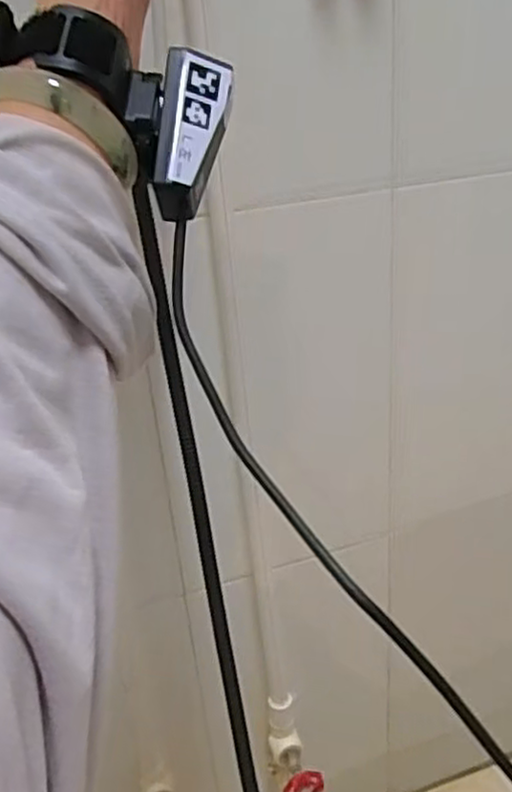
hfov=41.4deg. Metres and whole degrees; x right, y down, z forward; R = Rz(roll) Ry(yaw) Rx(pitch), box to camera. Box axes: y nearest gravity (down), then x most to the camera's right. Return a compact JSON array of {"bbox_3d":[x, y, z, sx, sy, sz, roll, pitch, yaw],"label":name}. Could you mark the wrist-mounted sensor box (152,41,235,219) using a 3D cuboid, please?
[{"bbox_3d":[-0.029,-0.116,0.302,0.022,0.074,0.027,9,-3,22],"label":"wrist-mounted sensor box"}]

